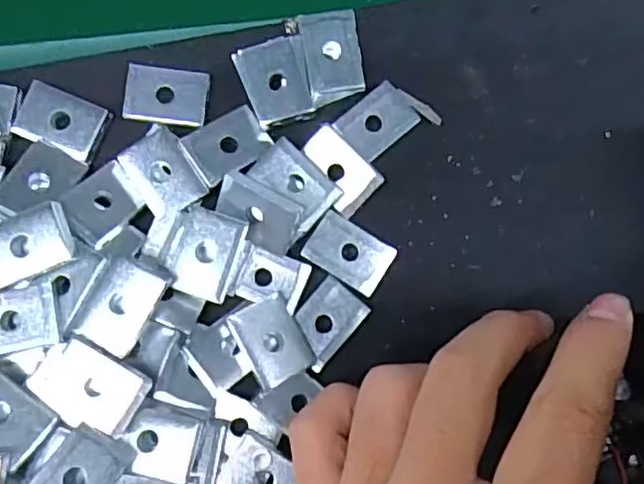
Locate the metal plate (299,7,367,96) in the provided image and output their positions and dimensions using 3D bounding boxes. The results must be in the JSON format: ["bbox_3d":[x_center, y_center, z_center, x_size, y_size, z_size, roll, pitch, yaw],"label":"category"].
[{"bbox_3d":[0.004,-0.066,0.220,0.020,0.004,0.029,-10,84,-6],"label":"metal plate"}]

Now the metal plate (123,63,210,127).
[{"bbox_3d":[-0.054,-0.051,0.221,0.027,0.004,0.020,8,85,-3],"label":"metal plate"}]

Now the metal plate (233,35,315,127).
[{"bbox_3d":[-0.015,-0.056,0.216,0.023,0.004,0.027,-18,86,-5],"label":"metal plate"}]

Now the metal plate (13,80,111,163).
[{"bbox_3d":[-0.090,-0.042,0.218,0.028,0.004,0.020,23,84,-1],"label":"metal plate"}]

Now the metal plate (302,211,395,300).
[{"bbox_3d":[0.010,0.004,0.221,0.029,0.004,0.020,34,84,0],"label":"metal plate"}]

